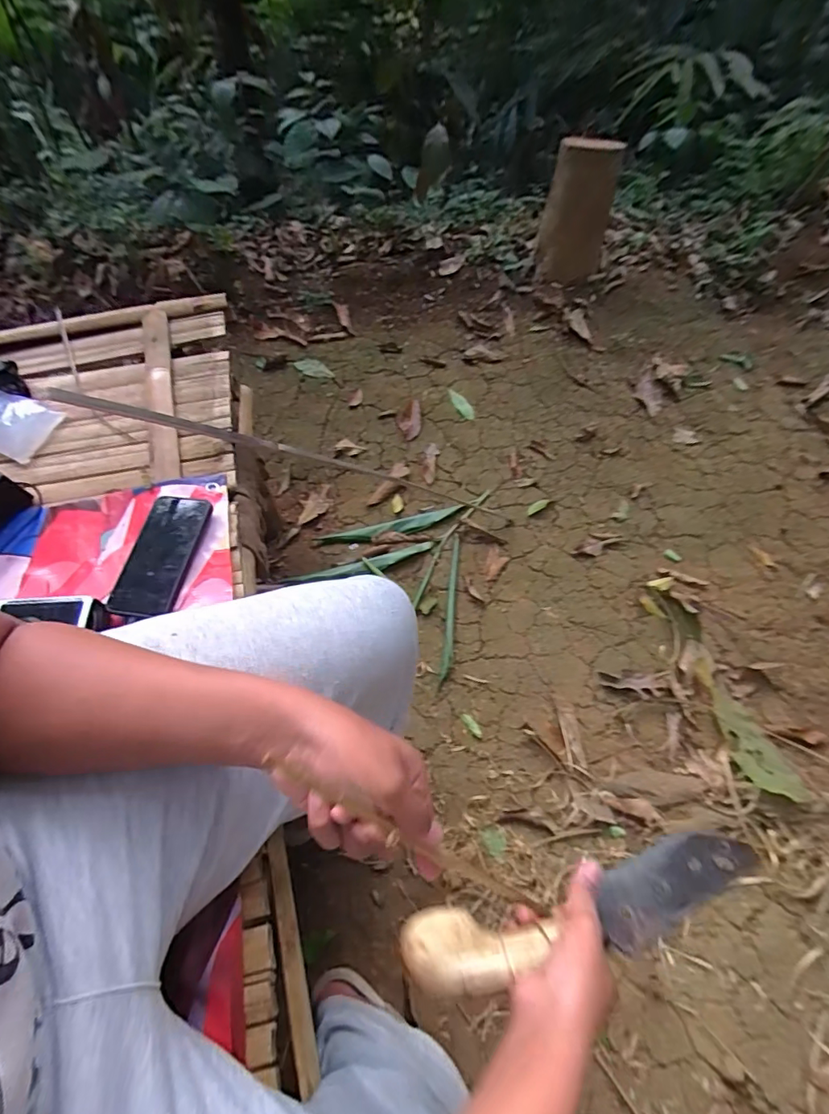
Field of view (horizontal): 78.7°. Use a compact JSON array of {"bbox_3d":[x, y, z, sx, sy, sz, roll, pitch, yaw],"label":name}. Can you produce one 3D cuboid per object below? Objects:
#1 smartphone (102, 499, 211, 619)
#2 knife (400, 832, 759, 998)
[{"bbox_3d":[-0.309,-0.005,0.612,0.083,0.015,0.158,8,63,4],"label":"smartphone"},{"bbox_3d":[0.176,0.330,0.474,0.373,0.087,0.040,-3,103,-23],"label":"knife"}]

